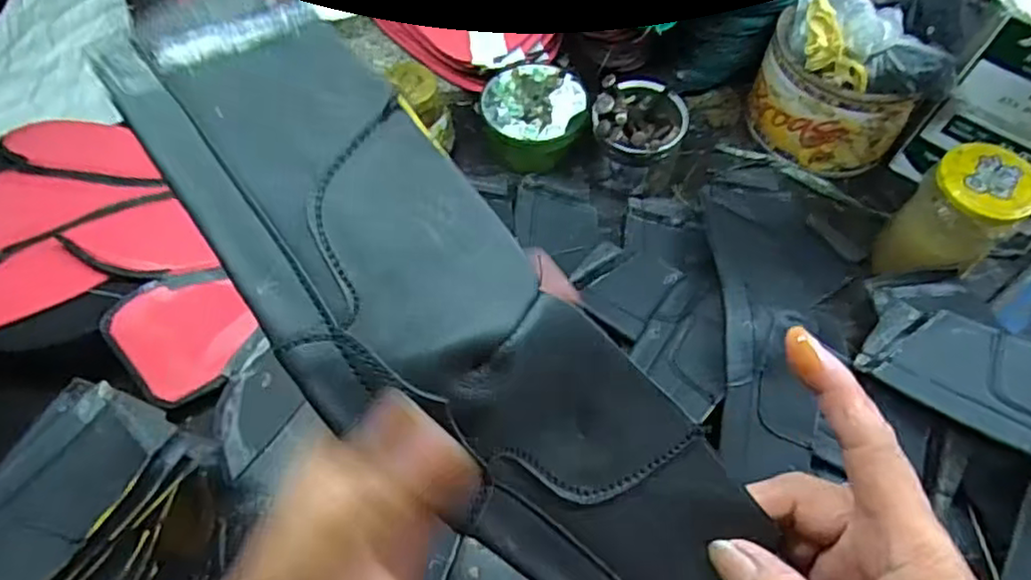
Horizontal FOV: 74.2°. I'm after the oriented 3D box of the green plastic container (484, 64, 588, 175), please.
[{"bbox_3d":[0.020,-0.172,0.685,0.101,0.051,0.101,1,60,4],"label":"green plastic container"}]

